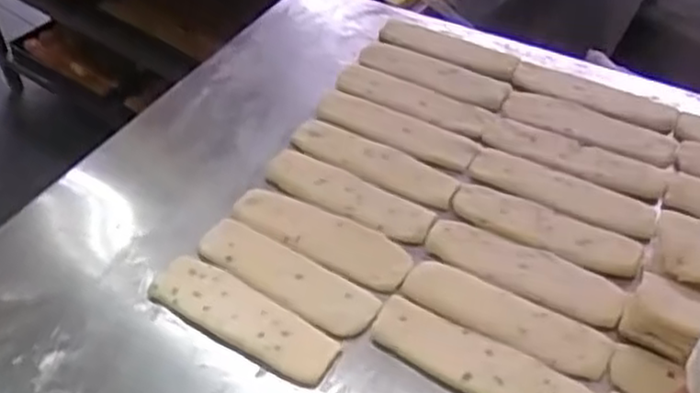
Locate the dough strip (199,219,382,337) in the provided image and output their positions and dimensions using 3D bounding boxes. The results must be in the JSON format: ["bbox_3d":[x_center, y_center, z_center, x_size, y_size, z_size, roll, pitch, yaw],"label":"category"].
[{"bbox_3d":[-0.061,0.073,0.691,0.183,0.010,0.055,24,50,23],"label":"dough strip"}]

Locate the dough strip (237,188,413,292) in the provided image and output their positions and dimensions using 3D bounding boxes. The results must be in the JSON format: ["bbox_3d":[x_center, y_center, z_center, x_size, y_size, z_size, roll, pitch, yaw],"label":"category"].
[{"bbox_3d":[-0.029,0.037,0.727,0.186,0.010,0.064,20,49,20],"label":"dough strip"}]

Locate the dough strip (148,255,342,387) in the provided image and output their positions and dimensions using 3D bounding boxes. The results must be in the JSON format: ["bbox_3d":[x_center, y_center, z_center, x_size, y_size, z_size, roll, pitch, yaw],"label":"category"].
[{"bbox_3d":[-0.099,0.108,0.661,0.187,0.006,0.057,25,50,24],"label":"dough strip"}]

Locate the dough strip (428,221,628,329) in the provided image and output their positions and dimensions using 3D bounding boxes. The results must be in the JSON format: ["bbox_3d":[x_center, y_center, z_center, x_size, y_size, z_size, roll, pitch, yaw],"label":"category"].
[{"bbox_3d":[0.165,0.070,0.701,0.187,0.007,0.057,20,49,20],"label":"dough strip"}]

